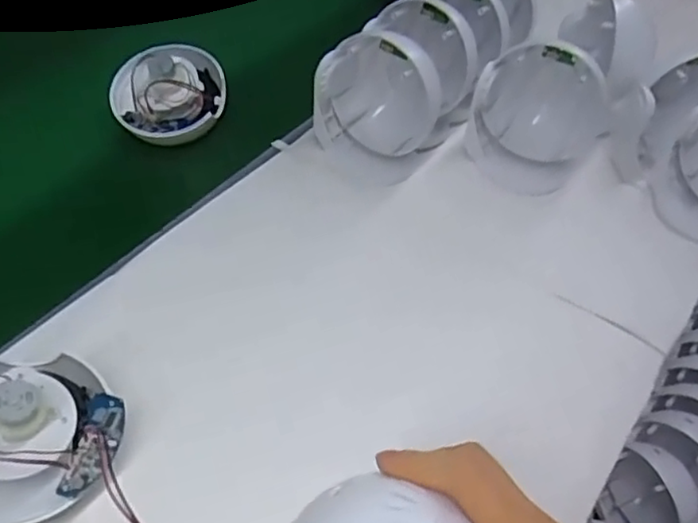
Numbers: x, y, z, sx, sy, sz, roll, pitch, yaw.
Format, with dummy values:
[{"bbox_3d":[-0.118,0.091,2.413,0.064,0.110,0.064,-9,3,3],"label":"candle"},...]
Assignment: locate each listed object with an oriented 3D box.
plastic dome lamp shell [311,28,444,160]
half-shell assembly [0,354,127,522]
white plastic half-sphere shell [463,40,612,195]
[{"bbox_3d":[0.028,-0.148,0.582,0.115,0.112,0.050,18,50,13],"label":"plastic dome lamp shell"},{"bbox_3d":[-0.195,0.095,0.372,0.102,0.059,0.103,1,49,-1],"label":"half-shell assembly"},{"bbox_3d":[0.173,-0.133,0.577,0.114,0.115,0.081,21,51,16],"label":"white plastic half-sphere shell"}]

